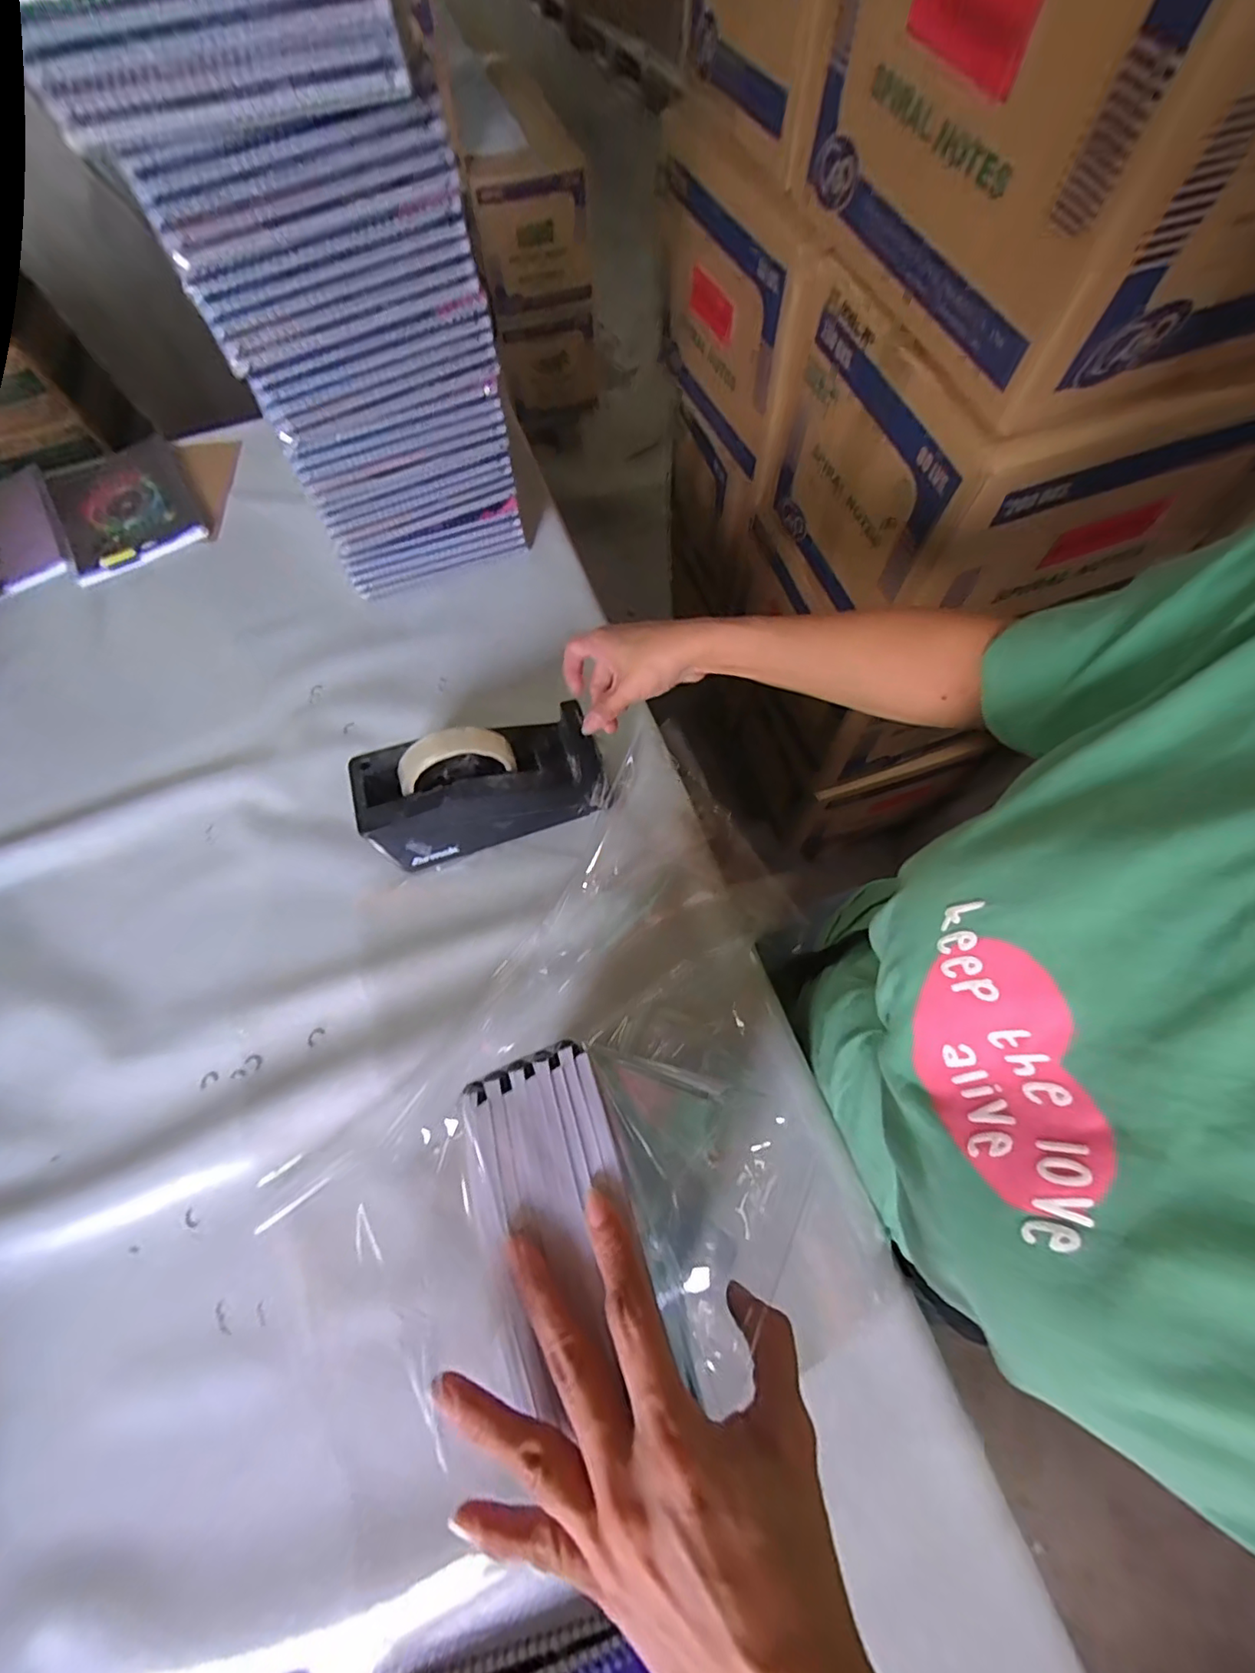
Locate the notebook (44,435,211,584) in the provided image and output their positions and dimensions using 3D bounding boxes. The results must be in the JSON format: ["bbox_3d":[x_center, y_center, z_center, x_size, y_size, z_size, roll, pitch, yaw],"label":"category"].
[{"bbox_3d":[-0.641,-0.424,0.733,0.158,0.008,0.229,-31,70,-11],"label":"notebook"}]

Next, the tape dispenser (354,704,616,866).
[{"bbox_3d":[-0.122,-0.049,0.486,0.195,0.103,0.076,-17,68,-6],"label":"tape dispenser"}]

